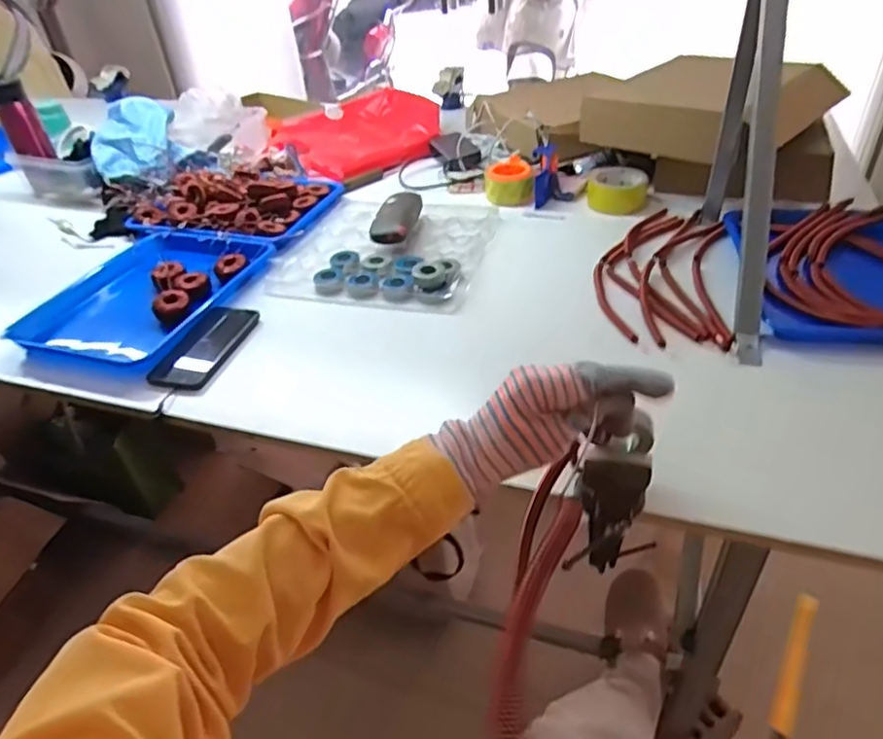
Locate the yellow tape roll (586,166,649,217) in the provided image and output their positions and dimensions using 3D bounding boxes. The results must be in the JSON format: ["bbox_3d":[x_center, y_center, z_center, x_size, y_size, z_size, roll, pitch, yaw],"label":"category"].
[{"bbox_3d":[0.305,-0.308,1.064,0.100,0.049,0.104,4,39,12],"label":"yellow tape roll"}]

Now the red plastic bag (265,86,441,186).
[{"bbox_3d":[-0.190,-0.531,1.365,0.339,0.090,0.344,-30,44,-28],"label":"red plastic bag"}]

